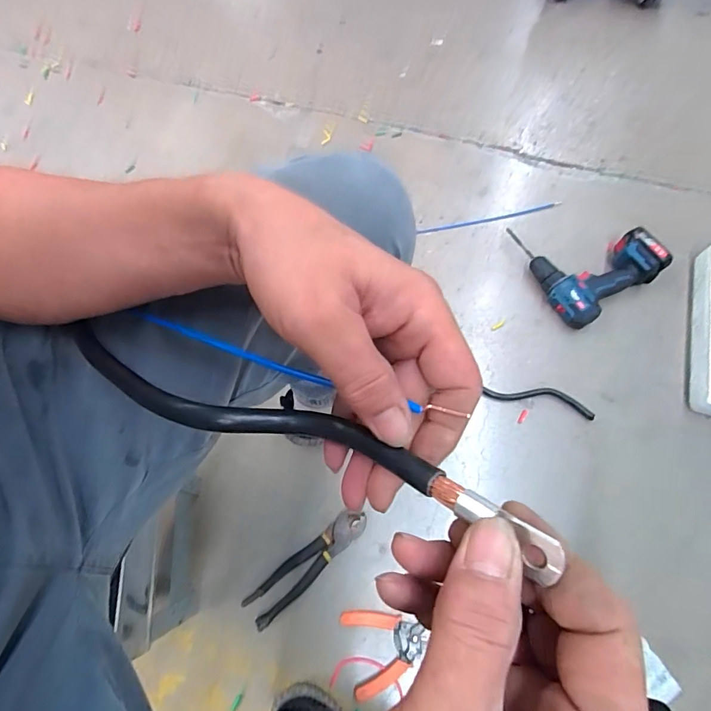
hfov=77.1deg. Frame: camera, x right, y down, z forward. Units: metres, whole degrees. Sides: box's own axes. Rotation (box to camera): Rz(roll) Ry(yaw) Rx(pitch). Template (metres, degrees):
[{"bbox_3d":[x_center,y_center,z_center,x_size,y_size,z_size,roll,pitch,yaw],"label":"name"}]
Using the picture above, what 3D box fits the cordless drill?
[{"bbox_3d":[0.429,-0.194,0.853,0.211,0.067,0.232,-31,71,-10],"label":"cordless drill"}]

